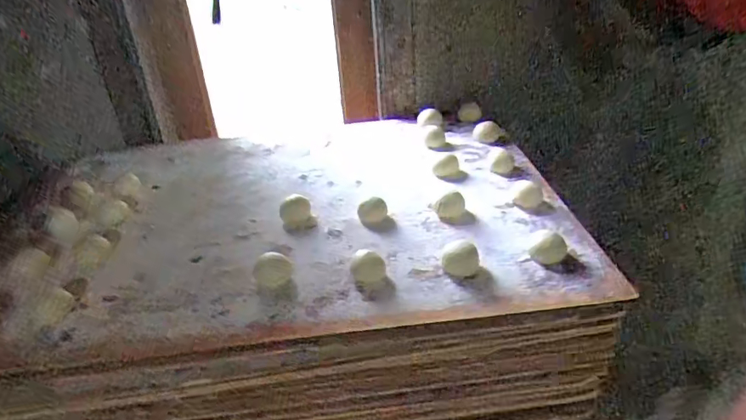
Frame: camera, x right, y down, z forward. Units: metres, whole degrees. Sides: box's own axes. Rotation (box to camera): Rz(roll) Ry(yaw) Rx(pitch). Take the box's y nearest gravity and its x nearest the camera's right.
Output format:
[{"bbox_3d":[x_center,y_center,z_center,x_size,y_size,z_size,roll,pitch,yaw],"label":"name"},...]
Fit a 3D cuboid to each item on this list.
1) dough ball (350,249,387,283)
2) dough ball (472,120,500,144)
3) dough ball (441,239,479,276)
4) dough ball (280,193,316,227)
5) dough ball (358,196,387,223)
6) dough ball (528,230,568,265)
[{"bbox_3d":[-0.004,0.050,0.436,0.029,0.020,0.024,-5,31,1],"label":"dough ball"},{"bbox_3d":[0.152,-0.103,0.673,0.035,0.027,0.023,3,32,13],"label":"dough ball"},{"bbox_3d":[0.077,0.043,0.445,0.031,0.018,0.034,-4,31,2],"label":"dough ball"},{"bbox_3d":[-0.081,0.001,0.531,0.033,0.023,0.031,-15,32,-16],"label":"dough ball"},{"bbox_3d":[-0.001,0.000,0.522,0.030,0.019,0.023,-5,31,1],"label":"dough ball"},{"bbox_3d":[0.156,0.033,0.445,0.030,0.018,0.031,6,32,18],"label":"dough ball"}]

